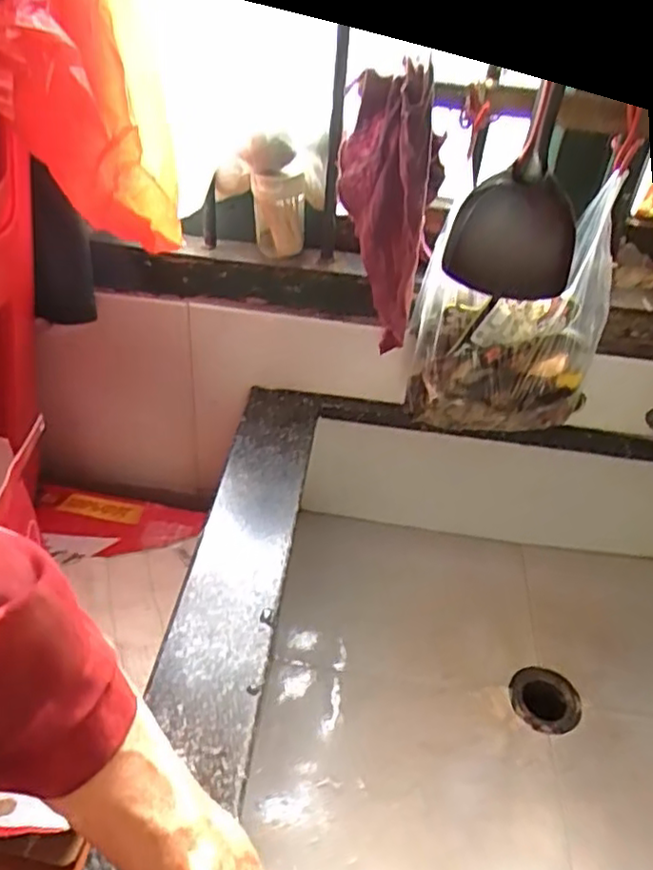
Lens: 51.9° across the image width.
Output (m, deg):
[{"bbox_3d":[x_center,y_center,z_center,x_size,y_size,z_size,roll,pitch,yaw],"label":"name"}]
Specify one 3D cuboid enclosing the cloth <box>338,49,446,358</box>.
[{"bbox_3d":[0.050,-0.189,0.575,0.082,0.219,0.056,5,39,-1],"label":"cloth"}]

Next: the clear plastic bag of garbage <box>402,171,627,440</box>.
[{"bbox_3d":[0.160,-0.094,0.584,0.161,0.186,0.069,7,39,2],"label":"clear plastic bag of garbage"}]

